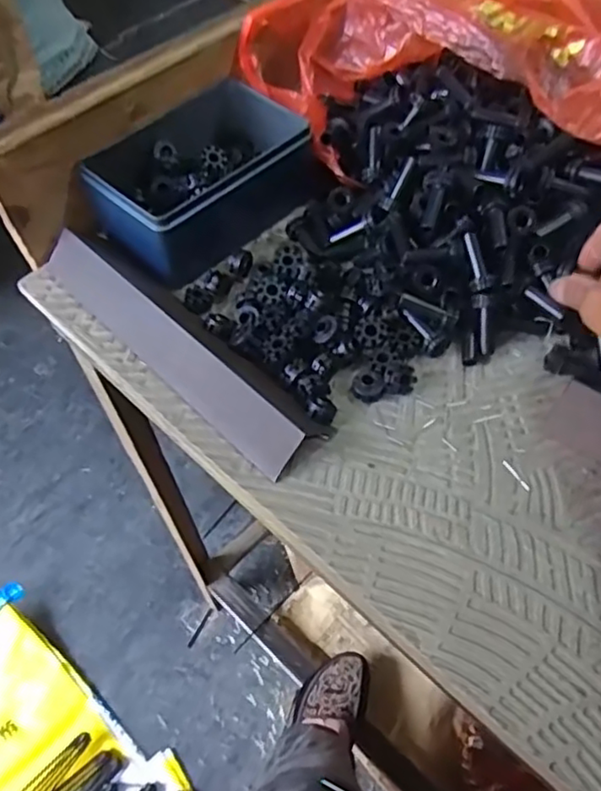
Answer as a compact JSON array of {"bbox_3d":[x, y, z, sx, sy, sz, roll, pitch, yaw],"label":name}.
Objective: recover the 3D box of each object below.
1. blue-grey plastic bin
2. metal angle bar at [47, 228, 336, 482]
[{"bbox_3d":[-0.073,-0.155,0.466,0.153,0.062,0.104,-37,61,-21],"label":"blue-grey plastic bin"},{"bbox_3d":[-0.080,-0.039,0.406,0.046,0.028,0.235,-39,62,-21],"label":"metal angle bar"}]

